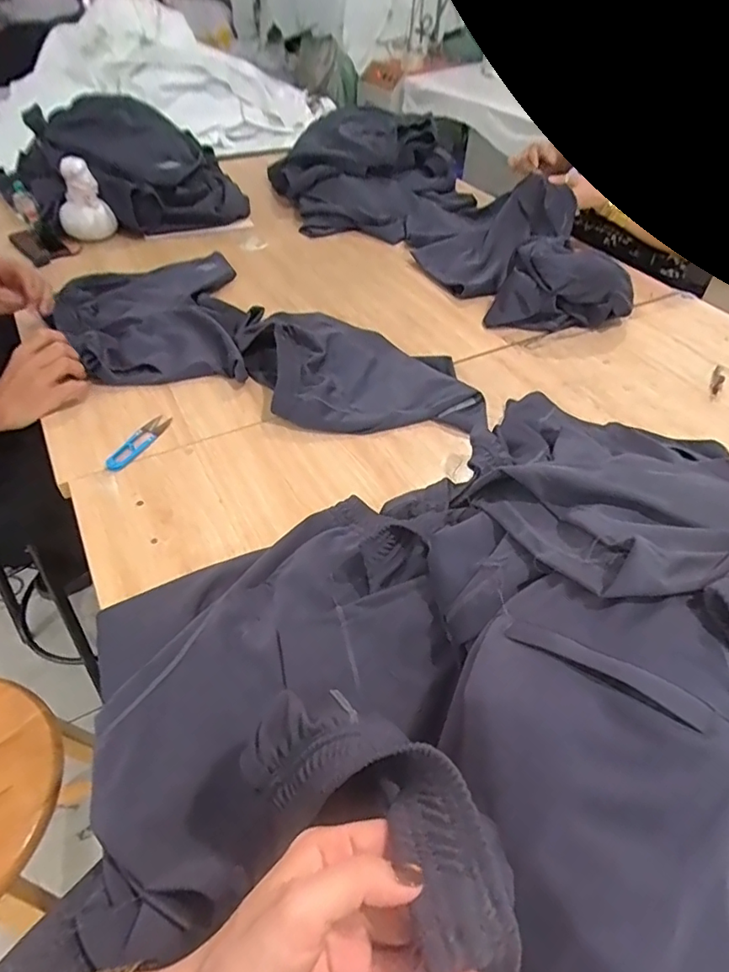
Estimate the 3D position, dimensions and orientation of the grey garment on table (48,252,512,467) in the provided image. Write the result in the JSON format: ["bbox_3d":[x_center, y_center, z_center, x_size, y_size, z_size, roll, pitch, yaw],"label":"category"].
[{"bbox_3d":[-0.169,-0.263,0.906,0.719,0.065,0.392,13,47,11],"label":"grey garment on table"}]

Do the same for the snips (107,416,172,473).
[{"bbox_3d":[-0.310,-0.062,0.745,0.028,0.007,0.116,18,48,15],"label":"snips"}]

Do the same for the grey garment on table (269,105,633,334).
[{"bbox_3d":[0.155,-0.589,1.154,0.414,0.188,0.853,-20,49,-20],"label":"grey garment on table"}]

